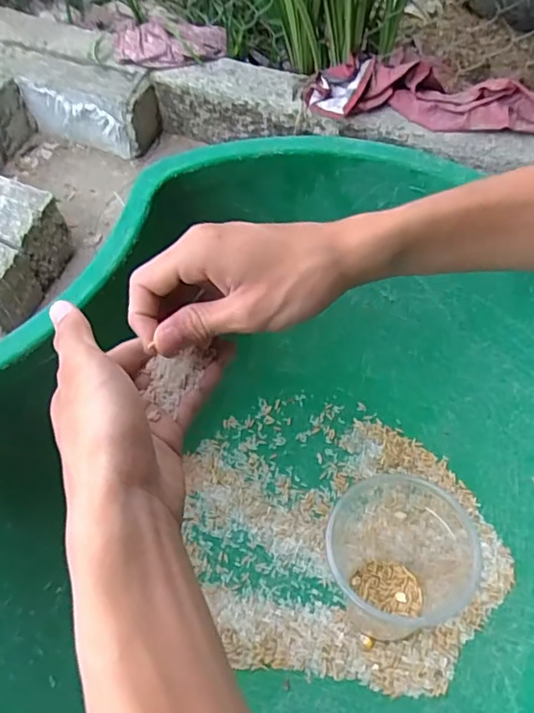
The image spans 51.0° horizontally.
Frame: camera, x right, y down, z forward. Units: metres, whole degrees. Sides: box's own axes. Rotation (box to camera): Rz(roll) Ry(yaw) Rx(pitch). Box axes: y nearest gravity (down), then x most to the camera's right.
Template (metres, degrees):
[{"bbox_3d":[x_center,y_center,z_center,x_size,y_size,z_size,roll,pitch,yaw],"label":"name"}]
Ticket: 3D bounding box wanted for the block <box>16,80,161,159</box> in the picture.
[{"bbox_3d":[-0.415,-0.581,1.317,0.317,0.119,0.110,18,64,13],"label":"block"}]

